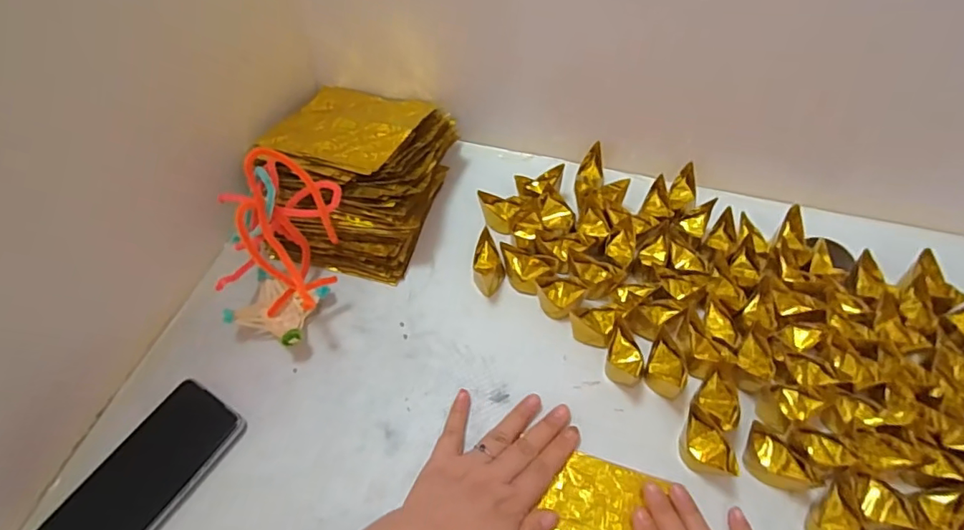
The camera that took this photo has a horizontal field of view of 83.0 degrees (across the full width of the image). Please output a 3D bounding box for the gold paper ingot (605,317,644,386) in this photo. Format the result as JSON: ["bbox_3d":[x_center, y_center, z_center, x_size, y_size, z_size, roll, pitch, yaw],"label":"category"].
[{"bbox_3d":[0.129,0.078,0.484,0.032,0.024,0.046,15,59,12],"label":"gold paper ingot"}]

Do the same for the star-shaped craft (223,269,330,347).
[{"bbox_3d":[-0.202,0.044,0.531,0.081,0.038,0.068,10,58,9],"label":"star-shaped craft"}]

